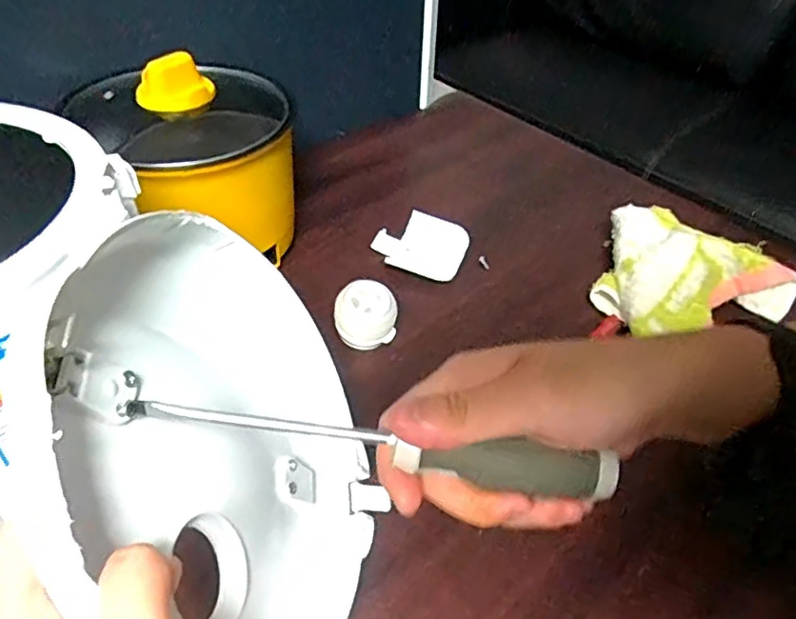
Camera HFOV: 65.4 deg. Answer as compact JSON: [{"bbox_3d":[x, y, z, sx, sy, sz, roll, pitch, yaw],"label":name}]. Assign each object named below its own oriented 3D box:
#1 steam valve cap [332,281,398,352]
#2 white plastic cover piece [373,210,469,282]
[{"bbox_3d":[-0.024,0.006,0.466,0.046,0.041,0.034,1,43,-4],"label":"steam valve cap"},{"bbox_3d":[0.019,-0.058,0.555,0.083,0.017,0.074,19,45,15],"label":"white plastic cover piece"}]

